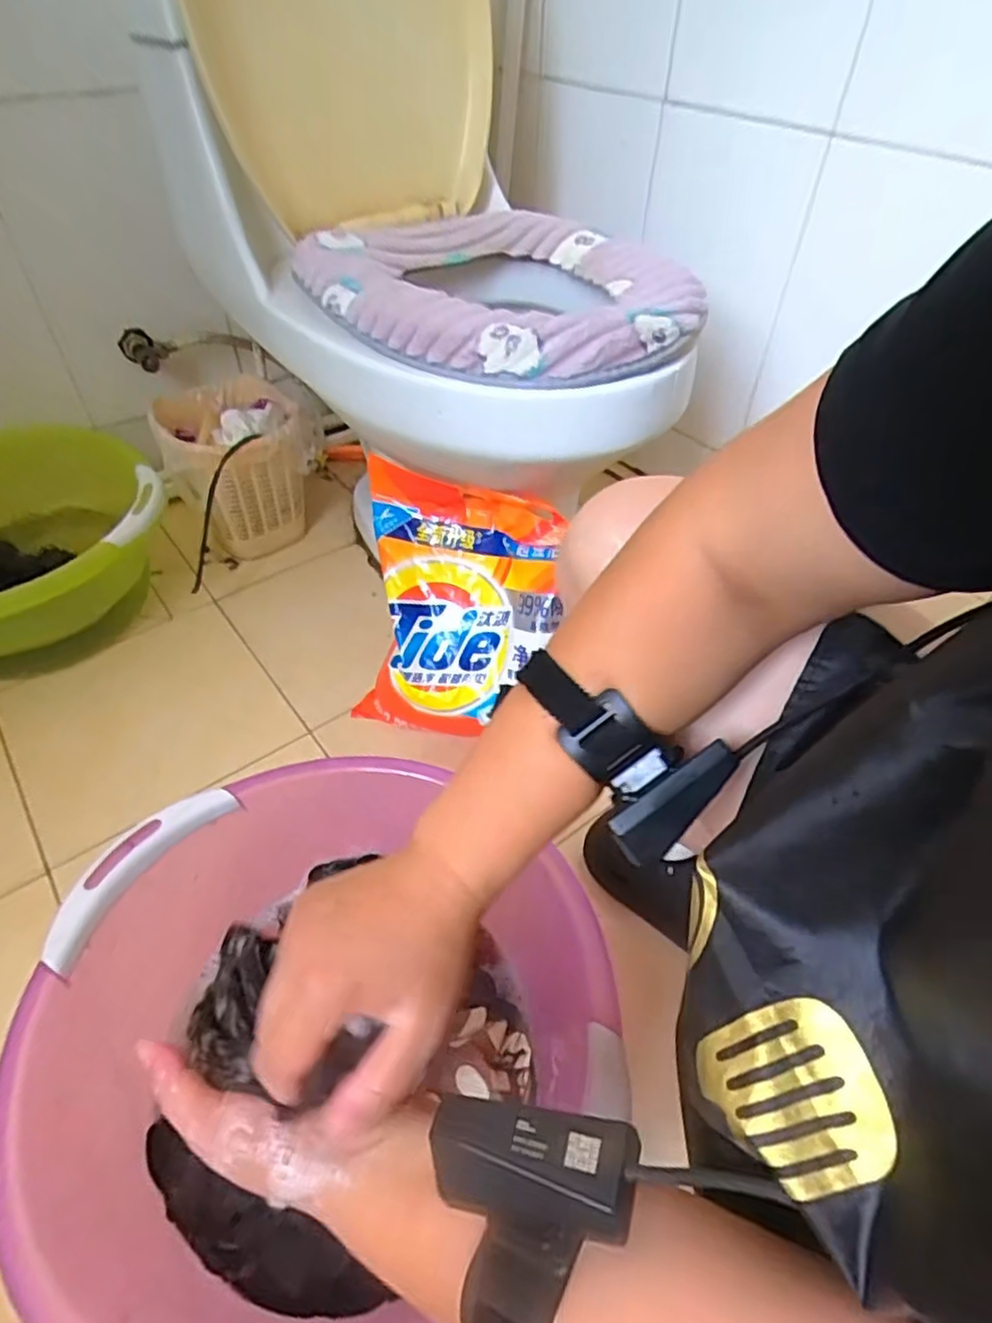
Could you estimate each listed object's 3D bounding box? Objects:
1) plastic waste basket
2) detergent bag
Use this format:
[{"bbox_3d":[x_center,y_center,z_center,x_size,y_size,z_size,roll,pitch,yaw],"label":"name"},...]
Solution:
[{"bbox_3d":[-0.399,-0.289,1.050,0.186,0.211,0.201,-27,54,-24],"label":"plastic waste basket"},{"bbox_3d":[-0.049,-0.054,0.758,0.247,0.295,0.062,13,7,20],"label":"detergent bag"}]

